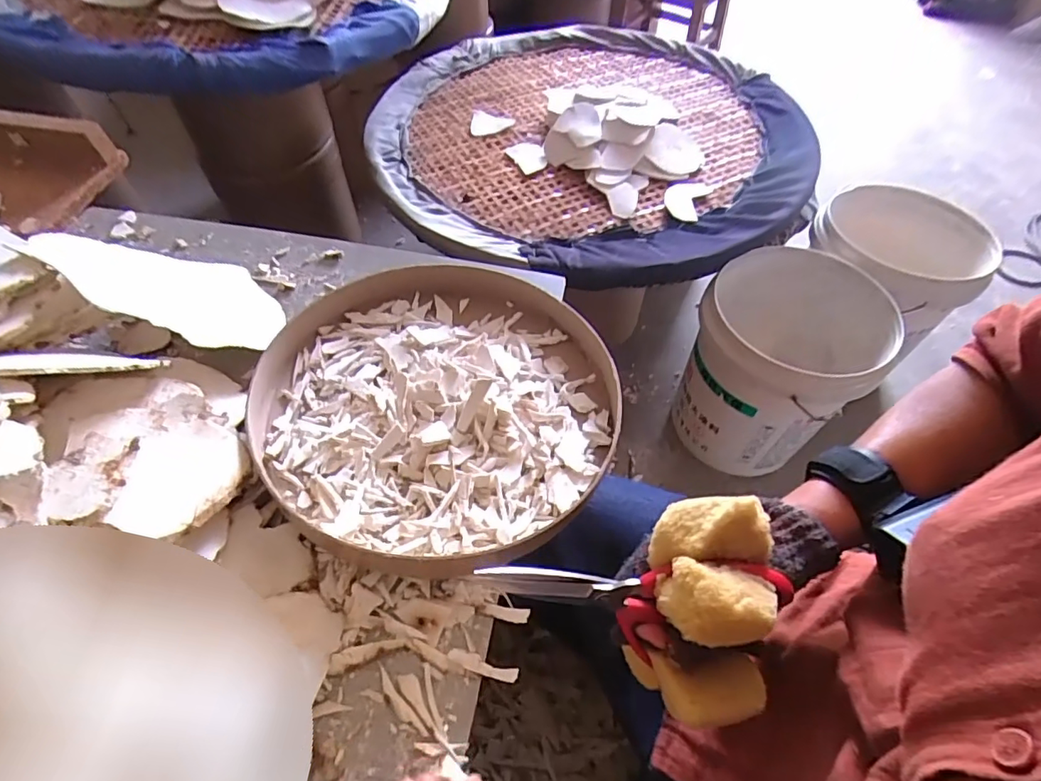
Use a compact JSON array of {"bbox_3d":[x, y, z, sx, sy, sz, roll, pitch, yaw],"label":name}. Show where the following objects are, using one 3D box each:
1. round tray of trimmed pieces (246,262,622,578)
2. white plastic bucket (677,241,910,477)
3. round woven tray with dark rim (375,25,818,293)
[{"bbox_3d":[-0.073,0.003,0.468,0.297,0.040,0.302,0,54,0],"label":"round tray of trimmed pieces"},{"bbox_3d":[0.440,-0.037,0.945,0.275,0.335,0.264,0,54,0],"label":"white plastic bucket"},{"bbox_3d":[0.118,-0.512,1.033,0.820,0.102,0.756,-2,54,-2],"label":"round woven tray with dark rim"}]

